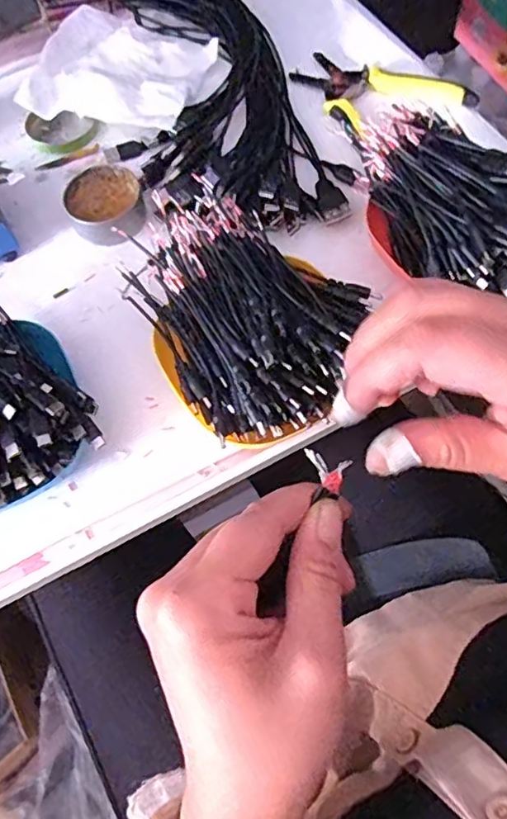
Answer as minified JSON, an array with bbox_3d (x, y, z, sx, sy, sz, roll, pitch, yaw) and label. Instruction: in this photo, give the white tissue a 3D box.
[{"bbox_3d":[-0.121,-0.327,0.558,0.163,0.034,0.150,13,68,8],"label":"white tissue"}]

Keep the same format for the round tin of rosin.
[{"bbox_3d":[-0.123,-0.172,0.490,0.063,0.029,0.058,-1,67,2],"label":"round tin of rosin"}]

